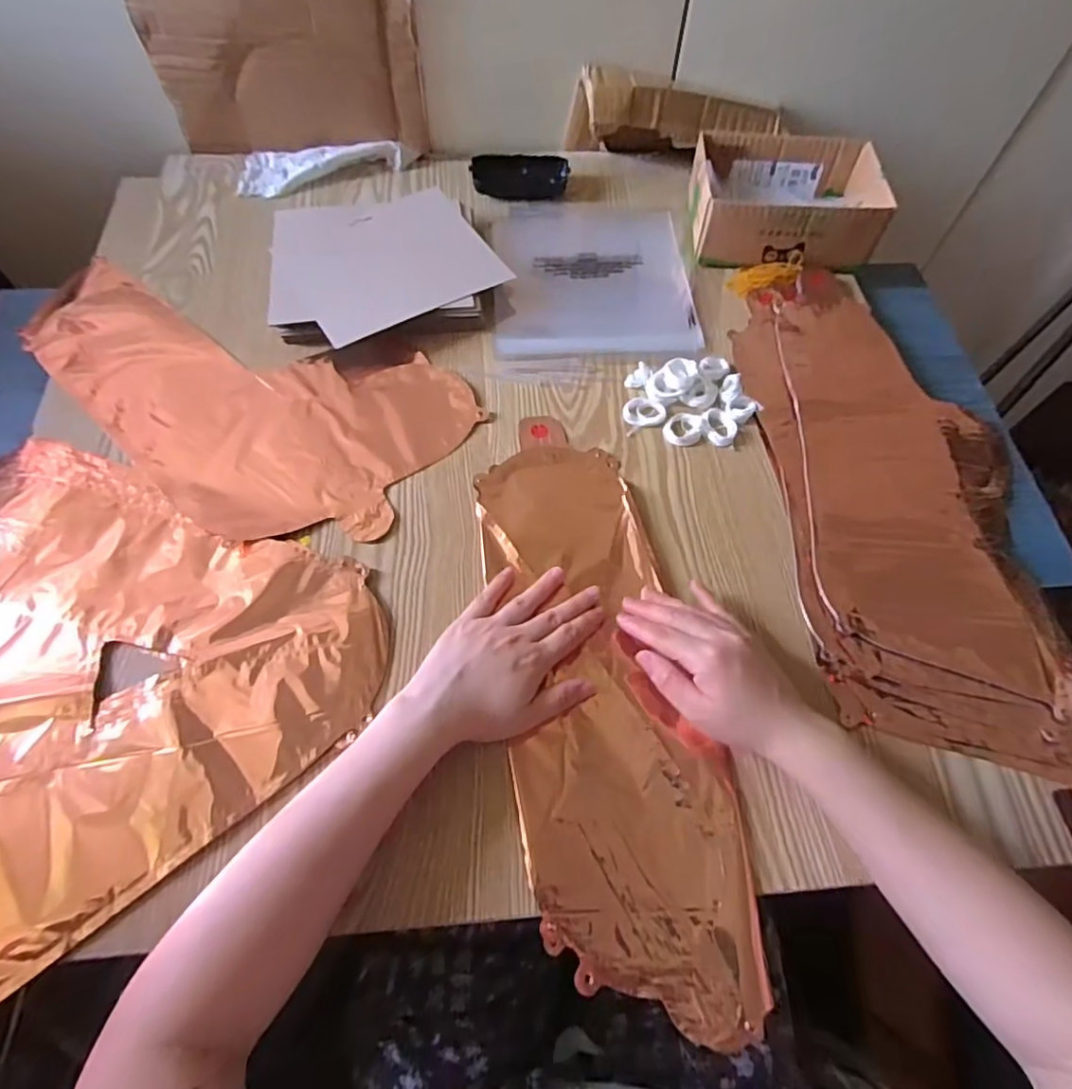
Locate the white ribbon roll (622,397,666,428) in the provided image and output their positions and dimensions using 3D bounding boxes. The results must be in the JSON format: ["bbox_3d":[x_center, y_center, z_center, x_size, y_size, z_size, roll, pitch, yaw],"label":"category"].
[{"bbox_3d":[0.097,-0.118,0.536,0.037,0.007,0.029,10,61,5],"label":"white ribbon roll"}]

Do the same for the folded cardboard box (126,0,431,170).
[{"bbox_3d":[-0.263,-0.509,0.631,0.274,0.171,0.021,-1,61,-1],"label":"folded cardboard box"}]

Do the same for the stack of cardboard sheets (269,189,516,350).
[{"bbox_3d":[-0.152,-0.274,0.591,0.214,0.030,0.186,-20,63,-11],"label":"stack of cardboard sheets"}]

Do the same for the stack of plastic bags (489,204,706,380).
[{"bbox_3d":[0.058,-0.274,0.619,0.200,0.012,0.255,-2,61,-1],"label":"stack of plastic bags"}]

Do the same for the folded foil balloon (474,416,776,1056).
[{"bbox_3d":[0.042,0.088,0.434,0.135,0.013,0.433,-9,63,-5],"label":"folded foil balloon"}]

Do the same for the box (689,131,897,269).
[{"bbox_3d":[0.257,-0.361,0.630,0.181,0.060,0.142,1,61,0],"label":"box"}]

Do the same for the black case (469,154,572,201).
[{"bbox_3d":[-0.017,-0.420,0.683,0.107,0.030,0.037,-5,61,-3],"label":"black case"}]

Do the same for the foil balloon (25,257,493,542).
[{"bbox_3d":[-0.283,-0.146,0.549,0.427,0.009,0.221,28,65,15],"label":"foil balloon"}]

